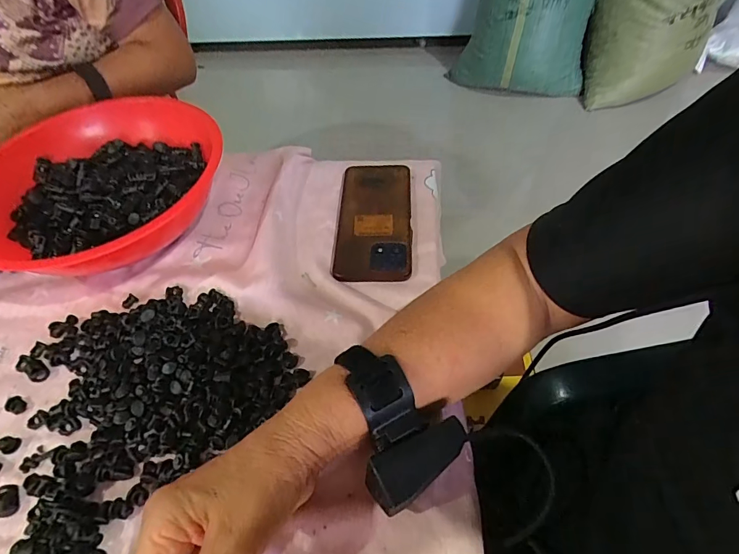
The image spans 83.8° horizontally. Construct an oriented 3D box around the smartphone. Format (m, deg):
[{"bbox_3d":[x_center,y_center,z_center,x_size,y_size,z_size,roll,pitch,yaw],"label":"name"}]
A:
[{"bbox_3d":[0.006,-0.066,0.441,0.076,0.009,0.165,1,54,4],"label":"smartphone"}]

